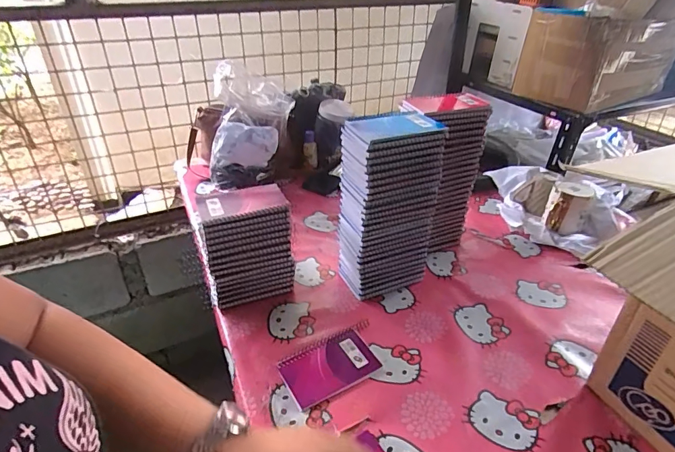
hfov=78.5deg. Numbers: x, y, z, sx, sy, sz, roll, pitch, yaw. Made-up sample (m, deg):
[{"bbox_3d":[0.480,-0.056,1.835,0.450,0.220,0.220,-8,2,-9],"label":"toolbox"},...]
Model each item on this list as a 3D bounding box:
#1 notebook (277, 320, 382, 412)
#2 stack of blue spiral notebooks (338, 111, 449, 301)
[{"bbox_3d":[-0.006,0.197,0.594,0.144,0.009,0.085,-17,36,-25],"label":"notebook"},{"bbox_3d":[0.083,-0.028,0.688,0.143,0.284,0.089,-13,35,-19],"label":"stack of blue spiral notebooks"}]

